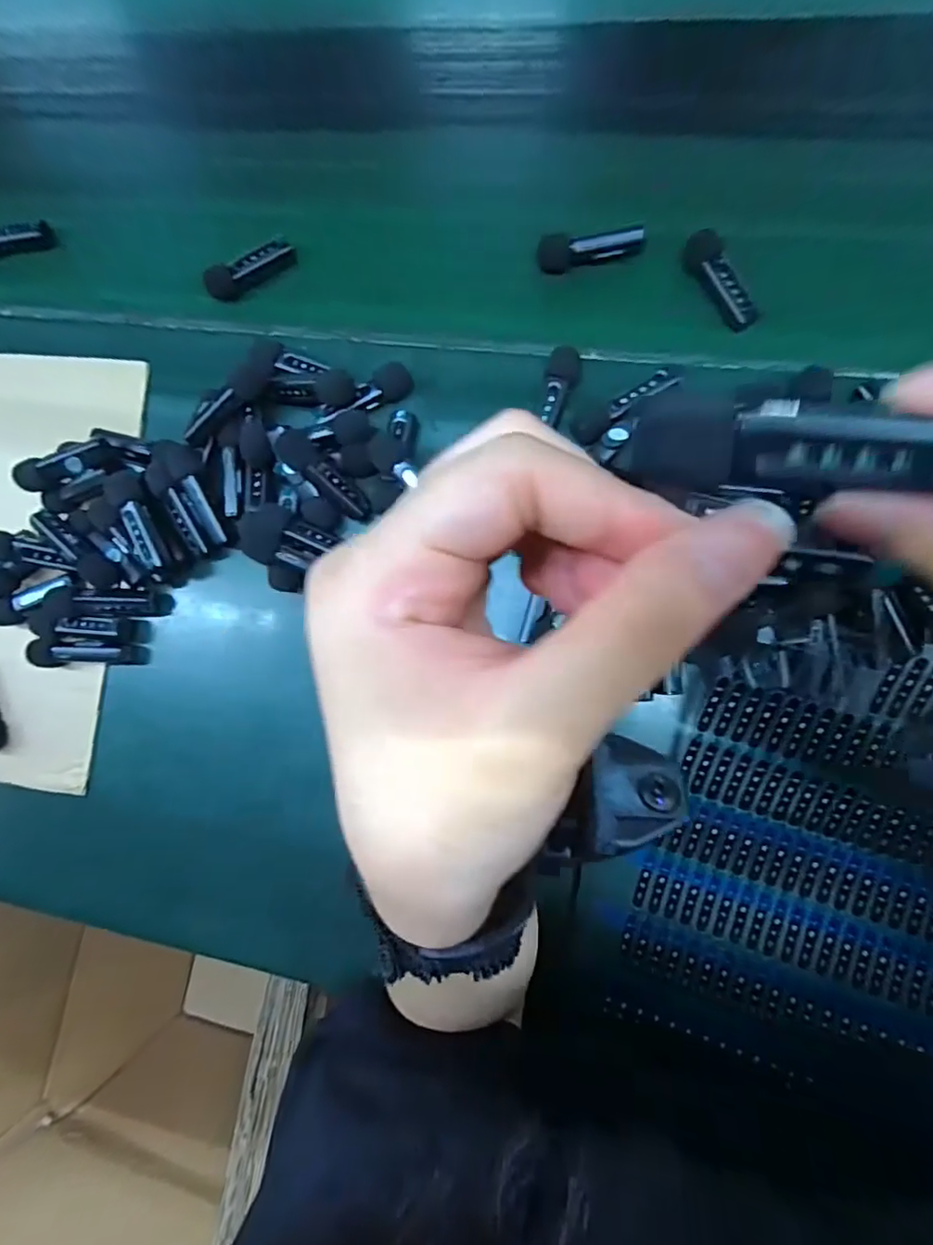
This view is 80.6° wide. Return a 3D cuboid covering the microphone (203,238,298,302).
[{"bbox_3d":[-0.147,-0.241,0.376,0.063,0.019,0.016,-16,81,6],"label":"microphone"}]

